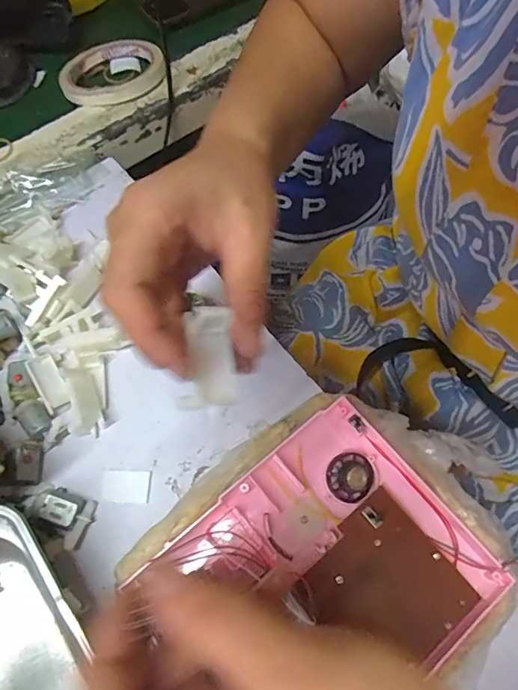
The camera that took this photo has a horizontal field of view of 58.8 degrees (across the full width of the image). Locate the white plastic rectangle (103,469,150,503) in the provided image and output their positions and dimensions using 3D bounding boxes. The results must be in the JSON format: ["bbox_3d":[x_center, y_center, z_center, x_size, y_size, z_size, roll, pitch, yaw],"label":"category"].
[{"bbox_3d":[-0.087,0.092,0.301,0.030,0.004,0.020,1,66,0],"label":"white plastic rectangle"}]

